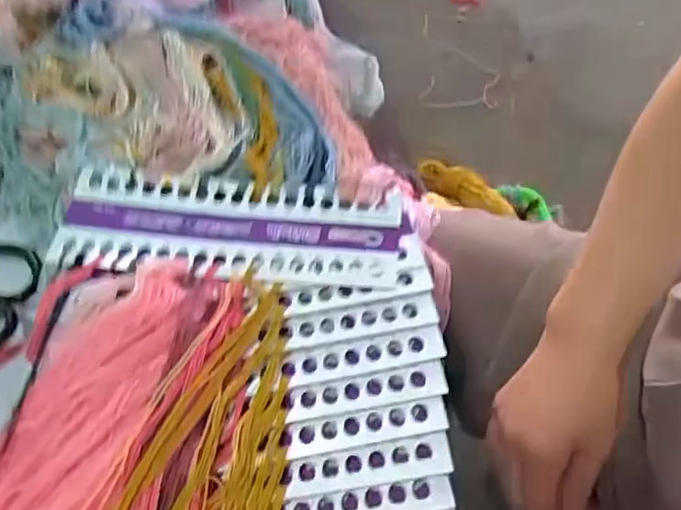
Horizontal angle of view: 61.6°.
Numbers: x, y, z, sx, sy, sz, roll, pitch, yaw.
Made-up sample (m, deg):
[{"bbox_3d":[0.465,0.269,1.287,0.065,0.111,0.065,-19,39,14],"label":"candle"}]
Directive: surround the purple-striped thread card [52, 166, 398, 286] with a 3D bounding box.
[{"bbox_3d":[-0.080,-0.019,0.407,0.238,0.009,0.080,4,56,3],"label":"purple-striped thread card"}]

